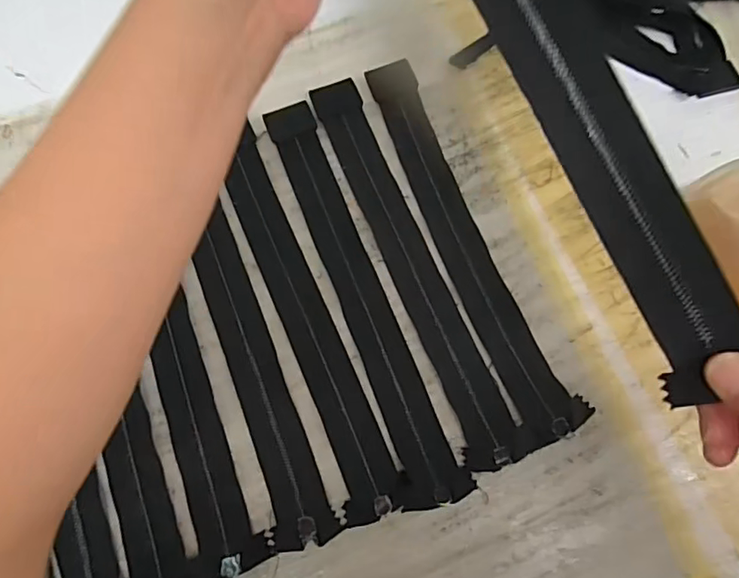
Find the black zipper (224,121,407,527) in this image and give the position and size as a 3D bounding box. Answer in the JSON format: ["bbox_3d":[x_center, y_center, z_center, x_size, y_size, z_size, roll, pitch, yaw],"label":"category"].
[{"bbox_3d":[-0.046,0.013,0.355,0.039,0.009,0.268,-22,72,-7],"label":"black zipper"}]

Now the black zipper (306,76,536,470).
[{"bbox_3d":[0.025,-0.024,0.368,0.036,0.010,0.292,-21,71,-4],"label":"black zipper"}]

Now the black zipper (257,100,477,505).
[{"bbox_3d":[-0.009,-0.005,0.361,0.038,0.010,0.291,-19,72,-6],"label":"black zipper"}]

